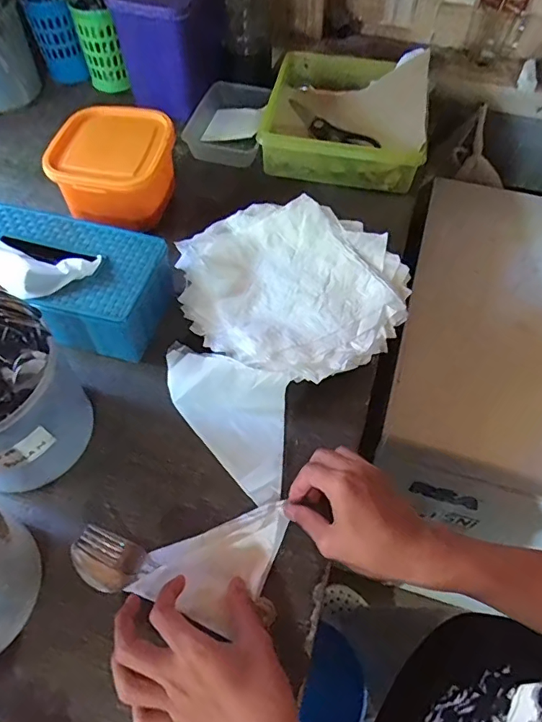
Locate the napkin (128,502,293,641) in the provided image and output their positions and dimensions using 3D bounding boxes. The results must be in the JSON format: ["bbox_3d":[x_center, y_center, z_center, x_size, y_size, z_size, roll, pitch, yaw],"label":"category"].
[{"bbox_3d":[-0.051,0.175,0.453,0.104,0.013,0.116,21,58,11],"label":"napkin"}]

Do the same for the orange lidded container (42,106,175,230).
[{"bbox_3d":[-0.213,-0.254,0.666,0.135,0.113,0.142,12,58,7],"label":"orange lidded container"}]

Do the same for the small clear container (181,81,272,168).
[{"bbox_3d":[-0.072,-0.380,0.785,0.120,0.060,0.157,9,58,5],"label":"small clear container"}]

